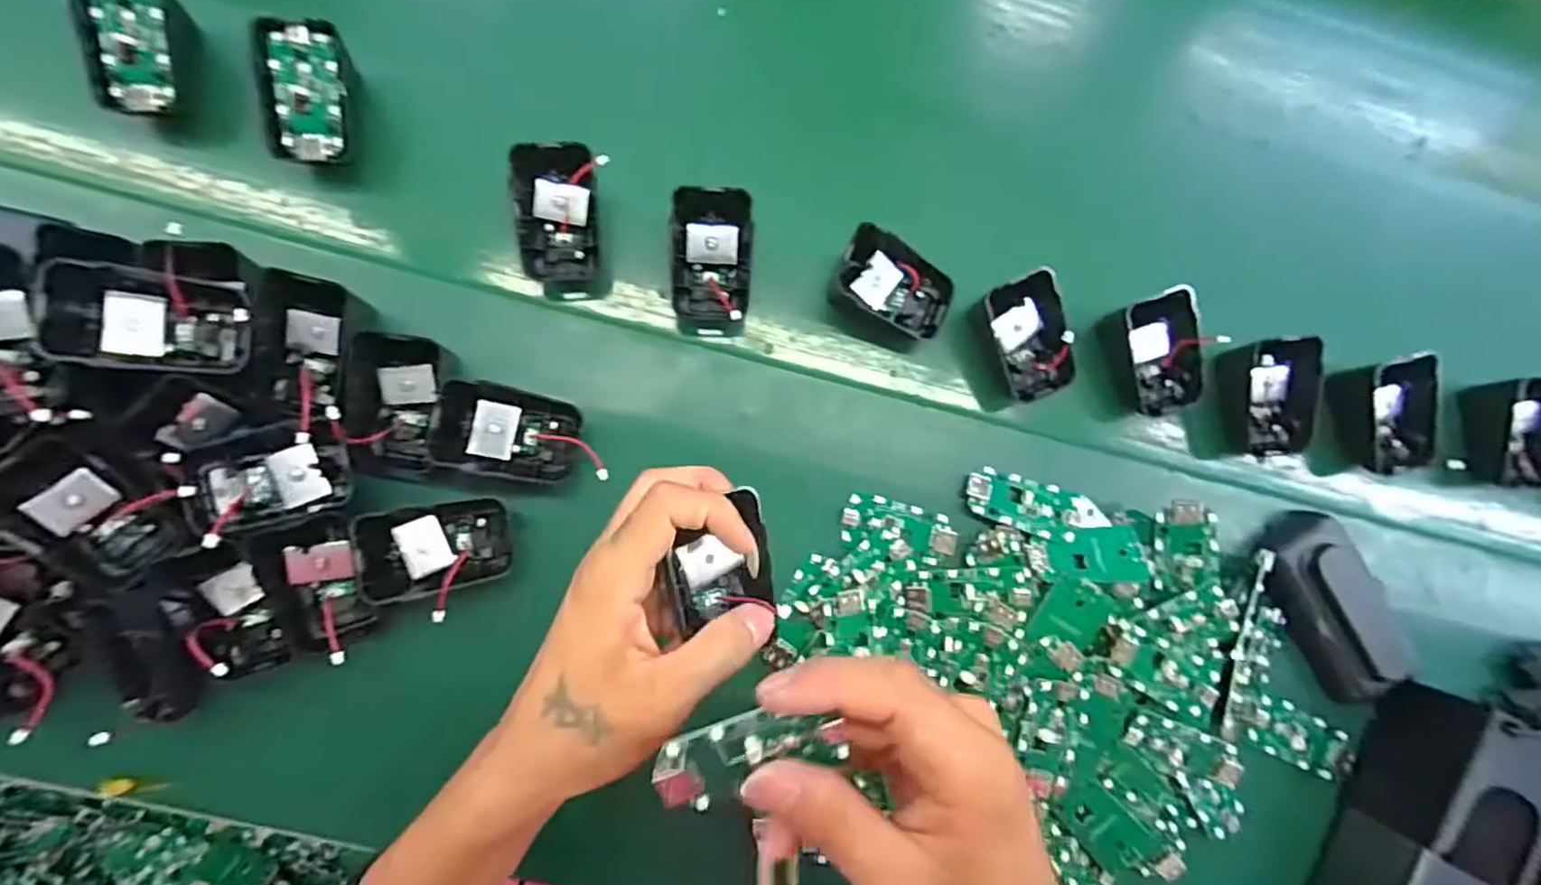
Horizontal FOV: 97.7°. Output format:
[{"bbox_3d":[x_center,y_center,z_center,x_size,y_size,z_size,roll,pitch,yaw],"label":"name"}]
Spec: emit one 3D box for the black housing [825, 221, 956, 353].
[{"bbox_3d":[0.070,-0.091,0.385,0.077,0.039,0.048,26,81,-2],"label":"black housing"}]

